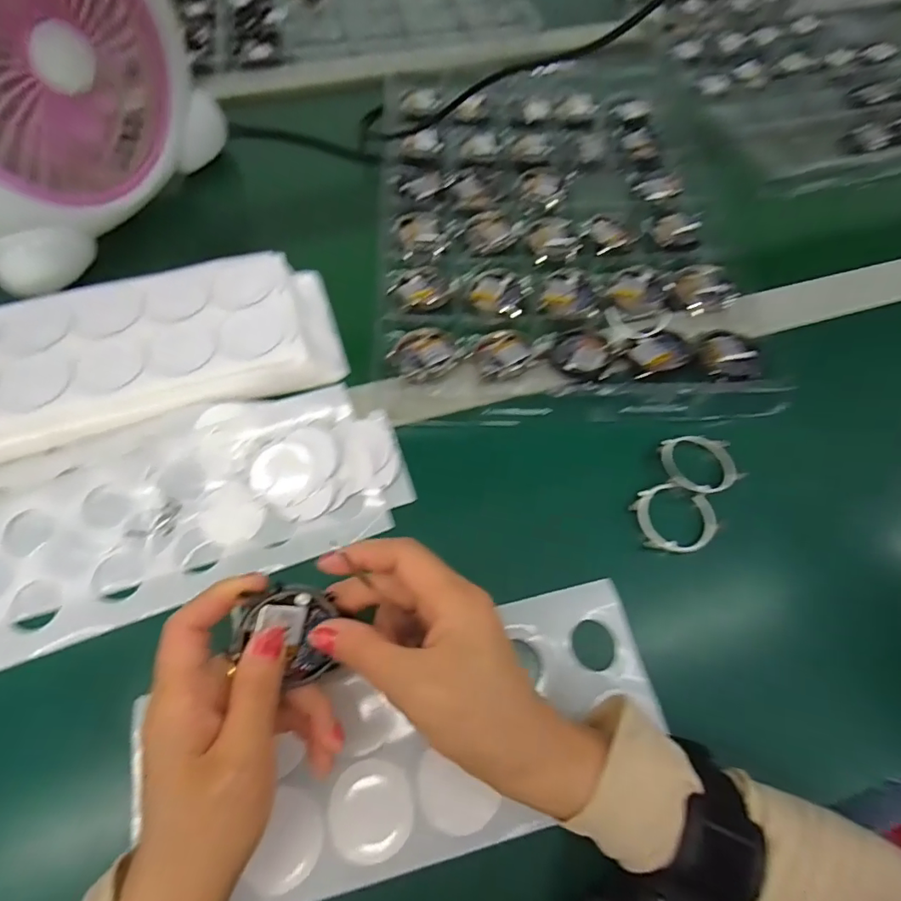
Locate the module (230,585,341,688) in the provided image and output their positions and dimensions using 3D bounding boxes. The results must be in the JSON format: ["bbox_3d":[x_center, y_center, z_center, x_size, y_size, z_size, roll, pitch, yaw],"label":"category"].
[{"bbox_3d":[-0.076,0.085,0.233,0.044,0.010,0.044,-1,94,-18],"label":"module"}]

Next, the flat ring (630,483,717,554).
[{"bbox_3d":[0.146,0.043,0.330,0.049,0.006,0.046,1,63,-1],"label":"flat ring"}]

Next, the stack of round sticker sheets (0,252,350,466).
[{"bbox_3d":[-0.235,-0.065,0.357,0.305,0.030,0.119,-17,64,-10],"label":"stack of round sticker sheets"}]

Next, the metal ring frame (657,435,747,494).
[{"bbox_3d":[0.169,0.008,0.346,0.048,0.005,0.045,-15,64,-9],"label":"metal ring frame"}]

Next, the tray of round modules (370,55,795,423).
[{"bbox_3d":[0.088,-0.223,0.459,0.292,0.018,0.439,0,63,-2],"label":"tray of round modules"}]

